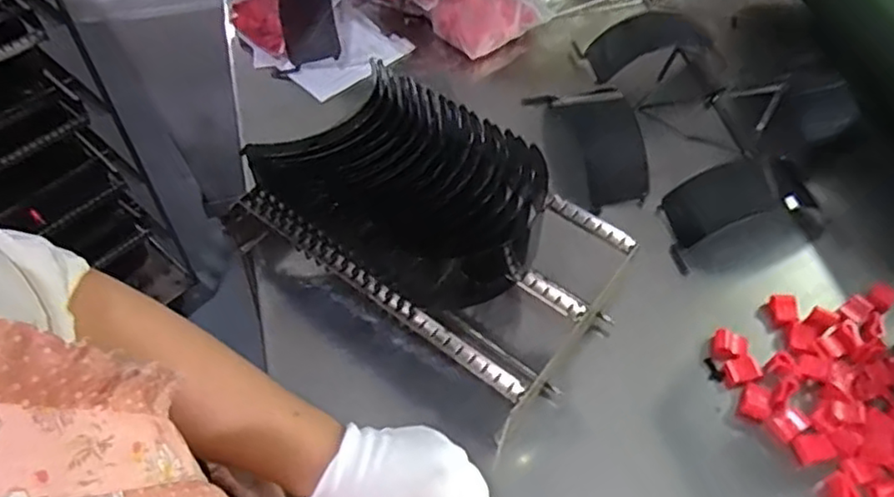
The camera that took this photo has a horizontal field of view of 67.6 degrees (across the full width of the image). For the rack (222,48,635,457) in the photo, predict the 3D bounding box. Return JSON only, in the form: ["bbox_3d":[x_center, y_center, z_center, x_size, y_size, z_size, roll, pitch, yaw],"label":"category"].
[{"bbox_3d":[-0.010,-0.028,0.564,0.307,0.131,0.191,32,59,20],"label":"rack"}]

